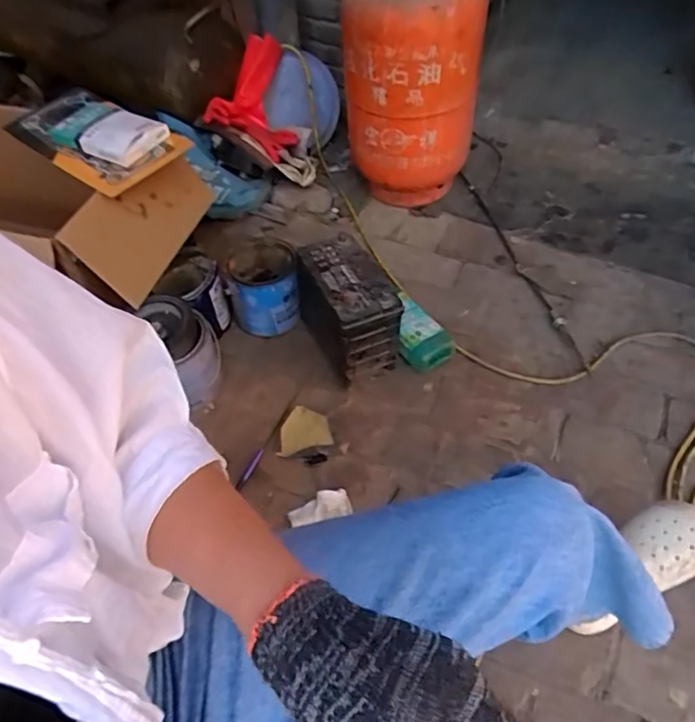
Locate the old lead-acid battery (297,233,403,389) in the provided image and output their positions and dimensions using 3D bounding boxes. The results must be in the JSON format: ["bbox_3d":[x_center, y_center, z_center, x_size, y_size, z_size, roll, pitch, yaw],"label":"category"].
[{"bbox_3d":[0.003,-0.097,1.148,0.133,0.203,0.228,-26,54,-15],"label":"old lead-acid battery"}]

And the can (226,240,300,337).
[{"bbox_3d":[-0.179,-0.156,1.238,0.143,0.162,0.136,-1,52,1],"label":"can"}]

